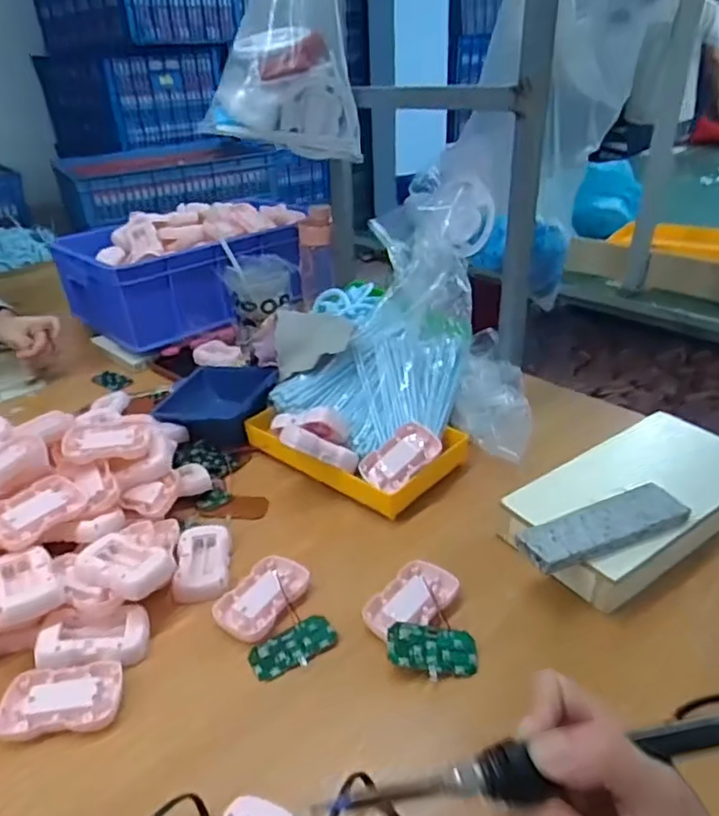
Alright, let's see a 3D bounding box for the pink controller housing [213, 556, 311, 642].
[{"bbox_3d":[-0.086,0.167,0.556,0.055,0.016,0.091,17,36,30],"label":"pink controller housing"}]

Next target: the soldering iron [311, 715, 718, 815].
[{"bbox_3d":[0.092,0.145,0.254,0.205,0.013,0.018,-2,30,-16],"label":"soldering iron"}]

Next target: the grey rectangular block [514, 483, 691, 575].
[{"bbox_3d":[0.217,0.104,0.552,0.155,0.018,0.049,-13,32,-16],"label":"grey rectangular block"}]

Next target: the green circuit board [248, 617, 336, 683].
[{"bbox_3d":[-0.056,0.202,0.521,0.072,0.004,0.037,-21,35,-27],"label":"green circuit board"}]

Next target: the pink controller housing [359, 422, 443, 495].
[{"bbox_3d":[0.045,0.055,0.676,0.086,0.016,0.052,-39,63,-15],"label":"pink controller housing"}]

